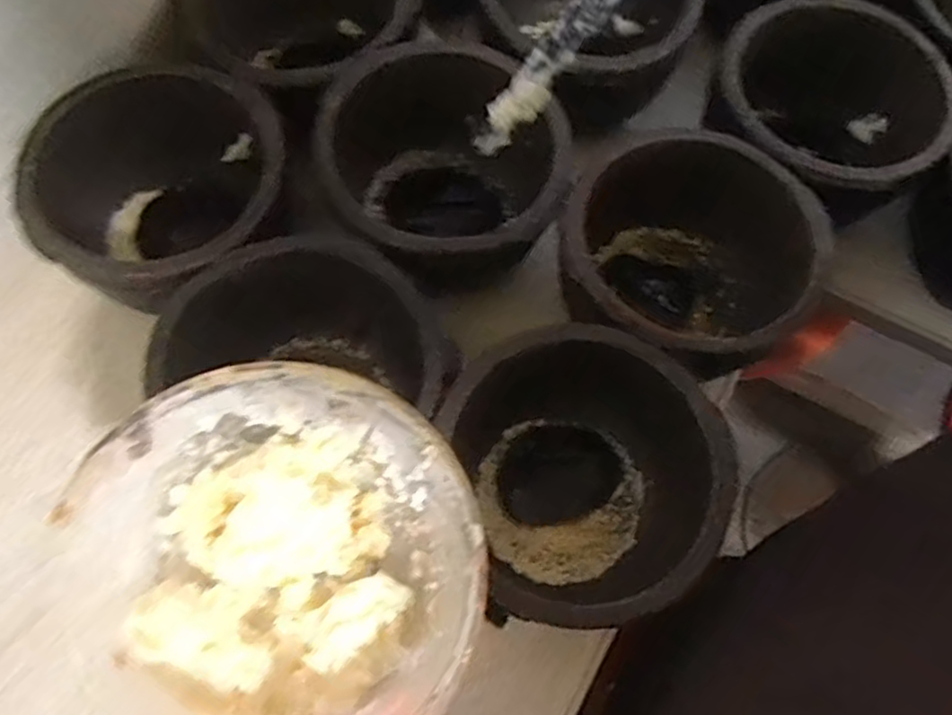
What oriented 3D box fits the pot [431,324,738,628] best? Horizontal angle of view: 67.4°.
[{"bbox_3d":[0.058,0.063,0.386,0.130,0.087,0.142,1,70,-4],"label":"pot"}]

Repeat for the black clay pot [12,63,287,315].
[{"bbox_3d":[-0.182,-0.102,0.432,0.138,0.084,0.141,1,70,-4],"label":"black clay pot"}]

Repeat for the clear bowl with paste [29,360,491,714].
[{"bbox_3d":[-0.079,0.077,0.268,0.150,0.074,0.150,5,72,-16],"label":"clear bowl with paste"}]

